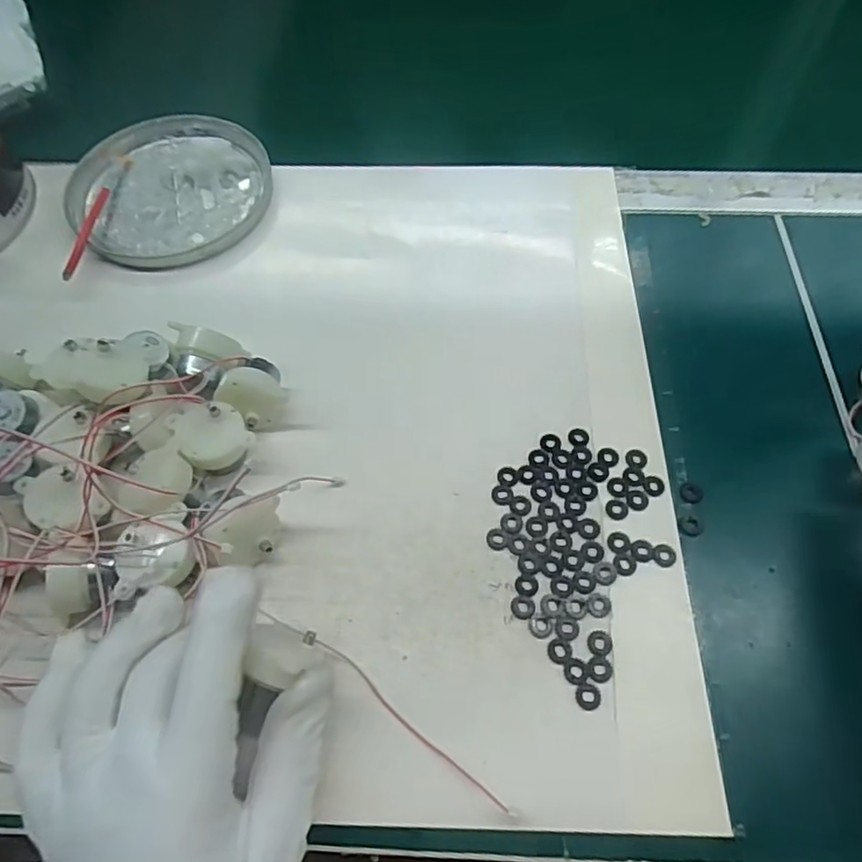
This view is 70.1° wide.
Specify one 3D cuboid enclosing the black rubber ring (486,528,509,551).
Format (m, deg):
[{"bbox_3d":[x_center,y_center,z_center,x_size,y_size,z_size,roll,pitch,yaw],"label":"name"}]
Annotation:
[{"bbox_3d":[0.031,0.050,0.289,0.011,0.004,0.011,-1,63,2],"label":"black rubber ring"}]

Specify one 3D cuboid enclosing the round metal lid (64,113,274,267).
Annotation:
[{"bbox_3d":[-0.172,-0.163,0.408,0.126,0.015,0.127,-1,61,1],"label":"round metal lid"}]

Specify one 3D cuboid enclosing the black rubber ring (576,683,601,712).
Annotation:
[{"bbox_3d":[0.066,0.111,0.255,0.011,0.004,0.010,-1,63,2],"label":"black rubber ring"}]

